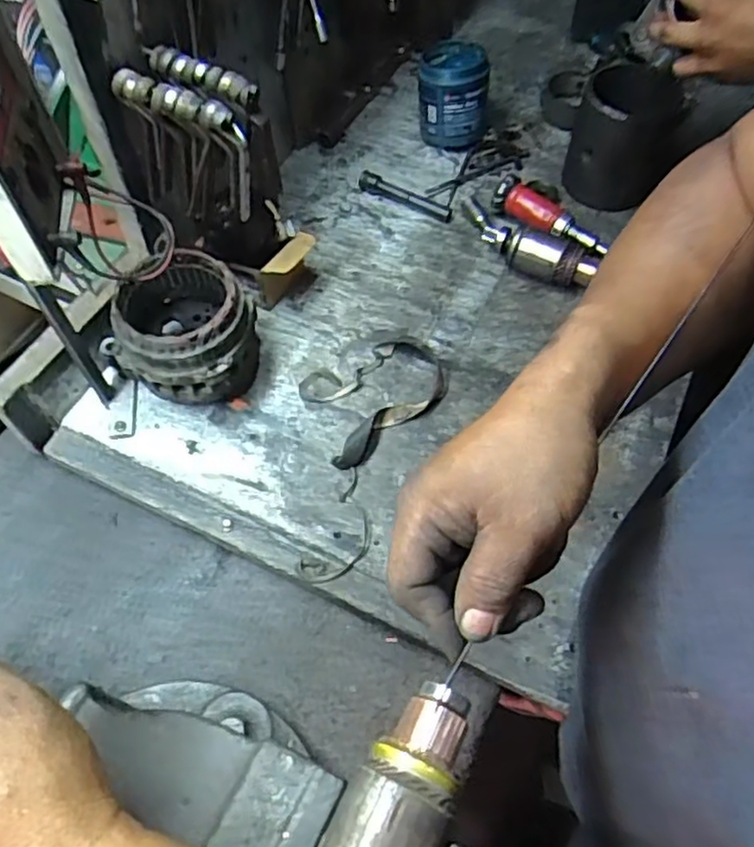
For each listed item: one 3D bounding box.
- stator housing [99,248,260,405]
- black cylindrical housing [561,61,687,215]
[{"bbox_3d":[-0.191,-0.088,0.687,0.133,0.125,0.126,-5,60,-4],"label":"stator housing"},{"bbox_3d":[0.296,-0.342,0.816,0.116,0.146,0.093,20,60,12],"label":"black cylindrical housing"}]

